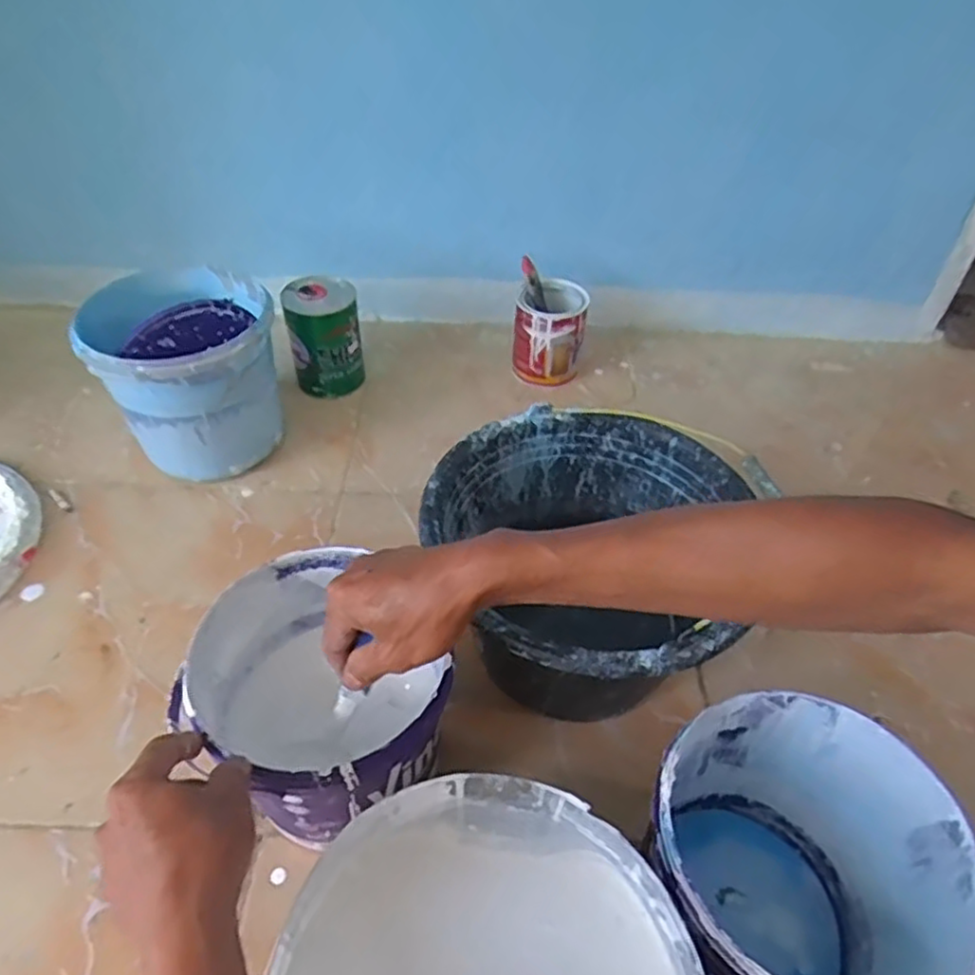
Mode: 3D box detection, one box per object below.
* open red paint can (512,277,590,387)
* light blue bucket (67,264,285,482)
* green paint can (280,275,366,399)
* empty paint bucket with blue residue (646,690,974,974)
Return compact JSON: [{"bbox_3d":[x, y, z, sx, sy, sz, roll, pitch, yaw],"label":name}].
[{"bbox_3d":[0.093,-0.227,1.010,0.099,0.116,0.107,10,44,8],"label":"open red paint can"},{"bbox_3d":[-0.359,-0.133,0.848,0.192,0.204,0.207,2,45,-2],"label":"light blue bucket"},{"bbox_3d":[-0.229,-0.211,0.969,0.098,0.140,0.111,-8,45,-11],"label":"green paint can"},{"bbox_3d":[0.200,0.273,0.477,0.187,0.183,0.181,1,44,-1],"label":"empty paint bucket with blue residue"}]

